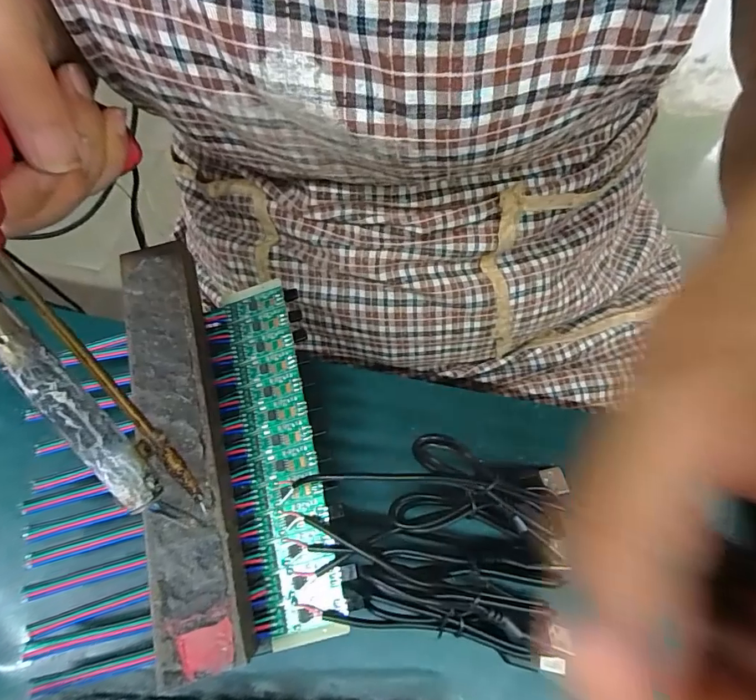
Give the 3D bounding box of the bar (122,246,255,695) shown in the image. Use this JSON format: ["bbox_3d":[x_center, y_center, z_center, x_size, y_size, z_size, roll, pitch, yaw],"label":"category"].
[{"bbox_3d":[-0.087,0.035,0.199,0.035,0.020,0.187,-15,68,-6],"label":"bar"}]

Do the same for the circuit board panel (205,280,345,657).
[{"bbox_3d":[-0.047,0.041,0.204,0.036,0.007,0.162,-16,68,-7],"label":"circuit board panel"}]

